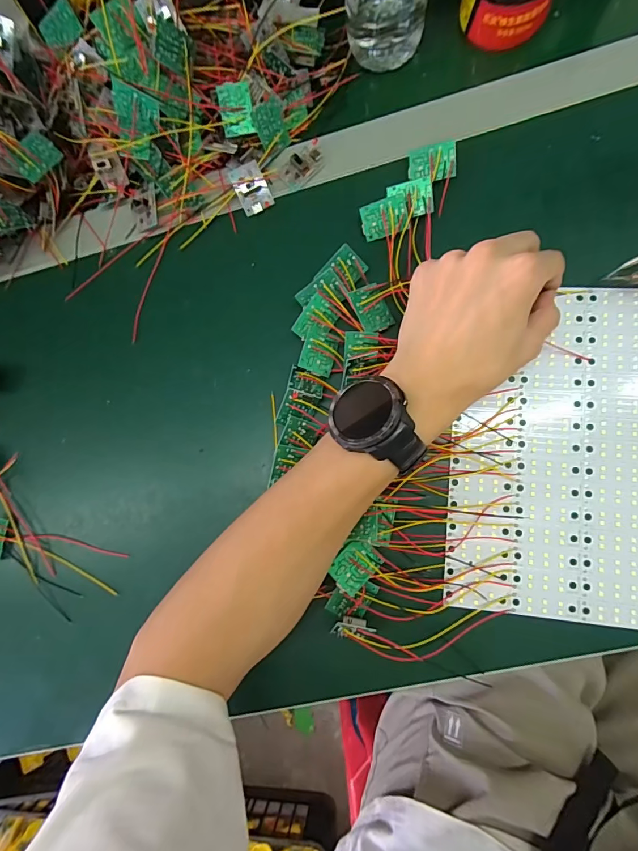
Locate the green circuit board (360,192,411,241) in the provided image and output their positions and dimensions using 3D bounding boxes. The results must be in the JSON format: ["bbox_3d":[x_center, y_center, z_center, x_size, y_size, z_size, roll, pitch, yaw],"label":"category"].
[{"bbox_3d":[0.052,-0.162,0.318,0.036,0.008,0.026,-8,103,25],"label":"green circuit board"}]

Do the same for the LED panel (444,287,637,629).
[{"bbox_3d":[0.209,0.019,0.285,0.219,0.005,0.233,4,85,8],"label":"LED panel"}]

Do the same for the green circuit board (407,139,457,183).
[{"bbox_3d":[0.088,-0.204,0.318,0.035,0.006,0.028,7,98,27],"label":"green circuit board"}]

